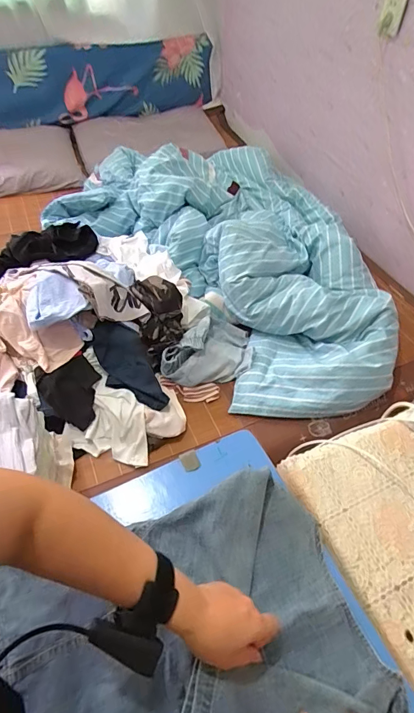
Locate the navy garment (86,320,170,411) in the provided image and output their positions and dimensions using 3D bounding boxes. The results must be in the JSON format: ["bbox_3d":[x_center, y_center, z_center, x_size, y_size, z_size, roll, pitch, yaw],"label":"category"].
[{"bbox_3d":[-0.200,0.024,0.997,0.128,0.044,0.274,-30,71,-23],"label":"navy garment"}]

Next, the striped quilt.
[{"bbox_3d":[0.069,-0.410,1.306,0.788,0.221,1.371,-32,59,-24],"label":"striped quilt"}]

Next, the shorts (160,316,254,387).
[{"bbox_3d":[0.025,-0.019,1.090,0.202,0.093,0.280,24,55,16],"label":"shorts"}]

